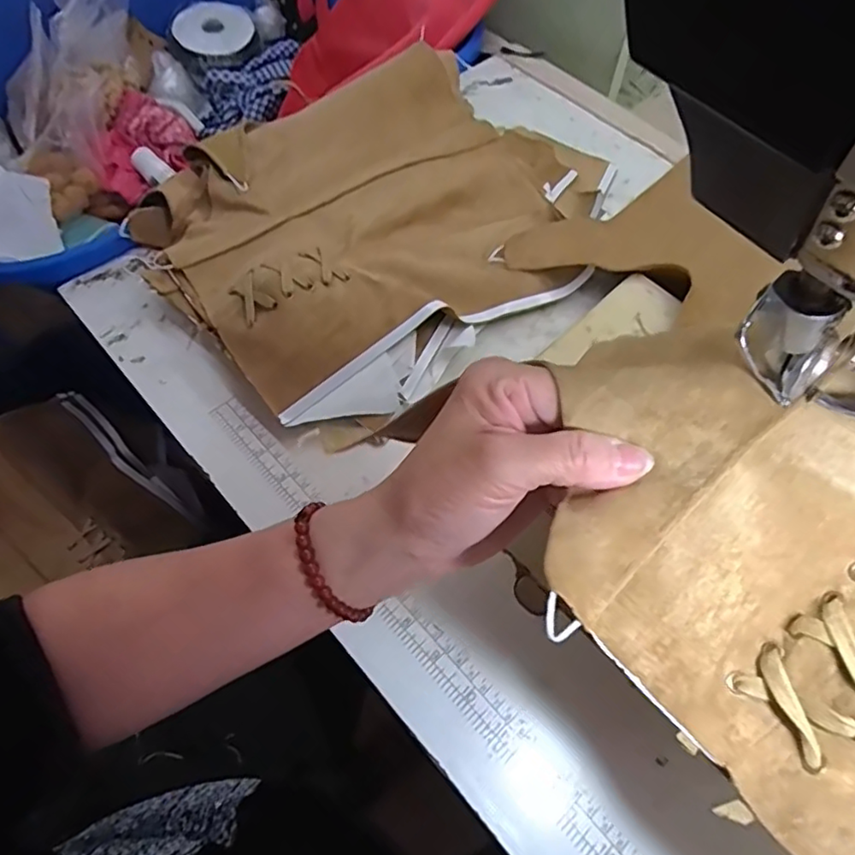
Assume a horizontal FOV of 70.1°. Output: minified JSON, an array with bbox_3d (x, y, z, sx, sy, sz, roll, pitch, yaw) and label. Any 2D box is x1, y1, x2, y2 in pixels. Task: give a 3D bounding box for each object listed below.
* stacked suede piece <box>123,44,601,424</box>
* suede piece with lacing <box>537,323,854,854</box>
[{"bbox_3d":[-0.050,-0.173,0.498,0.335,0.054,0.278,-28,65,-16],"label":"stacked suede piece"},{"bbox_3d":[0.125,0.053,0.208,0.200,0.034,0.133,41,90,17],"label":"suede piece with lacing"}]

